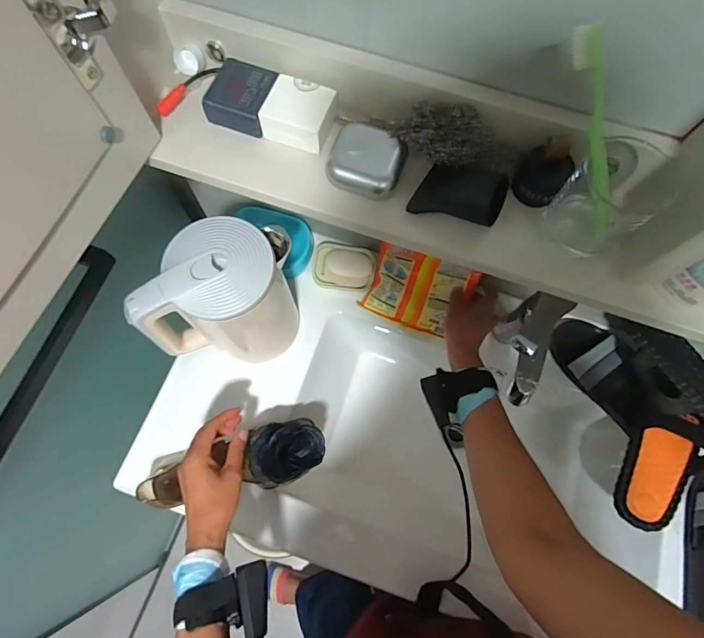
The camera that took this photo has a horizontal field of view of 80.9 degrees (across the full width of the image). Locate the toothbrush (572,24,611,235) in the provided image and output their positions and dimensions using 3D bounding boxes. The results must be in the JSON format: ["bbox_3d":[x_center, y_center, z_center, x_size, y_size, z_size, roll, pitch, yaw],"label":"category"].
[{"bbox_3d":[0.186,-0.131,0.315,0.013,0.170,0.014,-47,40,-15],"label":"toothbrush"}]

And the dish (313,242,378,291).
[{"bbox_3d":[-0.013,-0.091,0.711,0.106,0.022,0.078,12,72,2],"label":"dish"}]

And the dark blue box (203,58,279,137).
[{"bbox_3d":[-0.110,-0.221,0.415,0.056,0.029,0.062,18,72,4],"label":"dark blue box"}]

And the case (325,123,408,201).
[{"bbox_3d":[0.014,-0.153,0.394,0.069,0.025,0.061,21,72,5],"label":"case"}]

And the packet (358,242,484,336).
[{"bbox_3d":[0.109,-0.048,0.682,0.158,0.046,0.112,22,73,5],"label":"packet"}]

